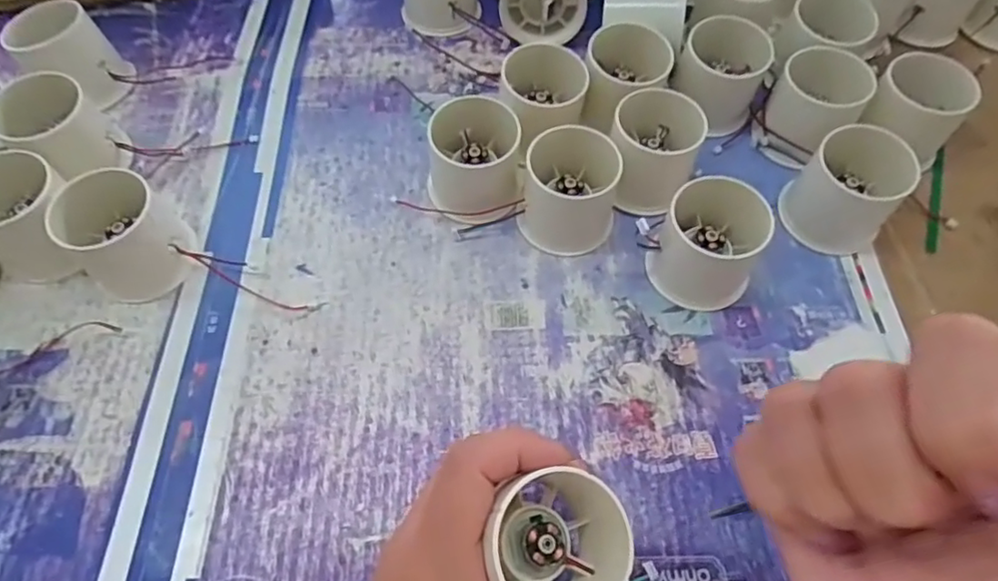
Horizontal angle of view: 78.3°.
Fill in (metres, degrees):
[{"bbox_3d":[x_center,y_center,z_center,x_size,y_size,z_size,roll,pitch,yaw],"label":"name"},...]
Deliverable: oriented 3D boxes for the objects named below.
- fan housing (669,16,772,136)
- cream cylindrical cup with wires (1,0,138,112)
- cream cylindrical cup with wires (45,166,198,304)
[{"bbox_3d":[0.140,-0.137,0.386,0.049,0.044,0.051,0,61,0],"label":"fan housing"},{"bbox_3d":[-0.273,-0.147,0.391,0.055,0.053,0.049,5,61,2],"label":"cream cylindrical cup with wires"},{"bbox_3d":[-0.200,-0.030,0.330,0.061,0.047,0.057,33,66,17],"label":"cream cylindrical cup with wires"}]

